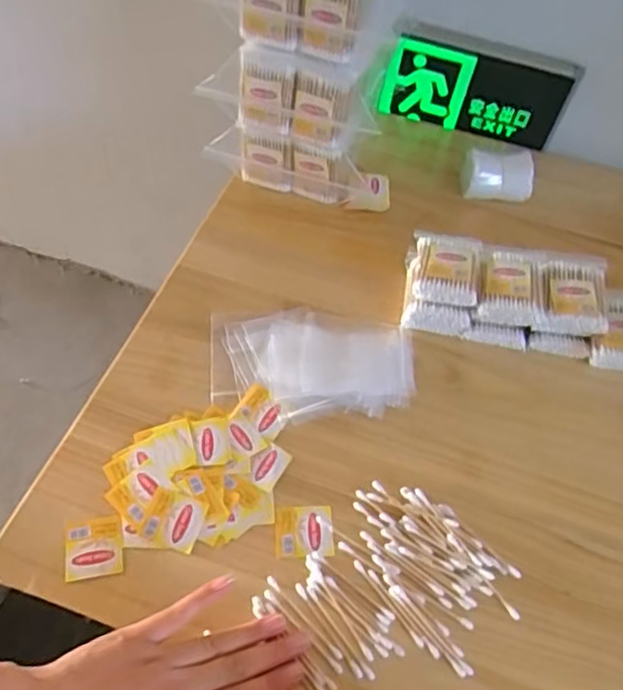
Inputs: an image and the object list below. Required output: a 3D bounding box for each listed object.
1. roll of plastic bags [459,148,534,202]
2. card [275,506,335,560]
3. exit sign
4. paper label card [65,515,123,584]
[{"bbox_3d":[0.209,-0.189,0.720,0.080,0.046,0.049,-3,54,-8],"label":"roll of plastic bags"},{"bbox_3d":[-0.006,0.142,0.480,0.044,0.004,0.039,0,54,-6],"label":"card"},{"bbox_3d":[0.196,-0.304,0.756,0.212,0.110,0.028,14,53,5],"label":"exit sign"},{"bbox_3d":[-0.159,0.147,0.460,0.039,0.004,0.043,-8,55,-11],"label":"paper label card"}]

